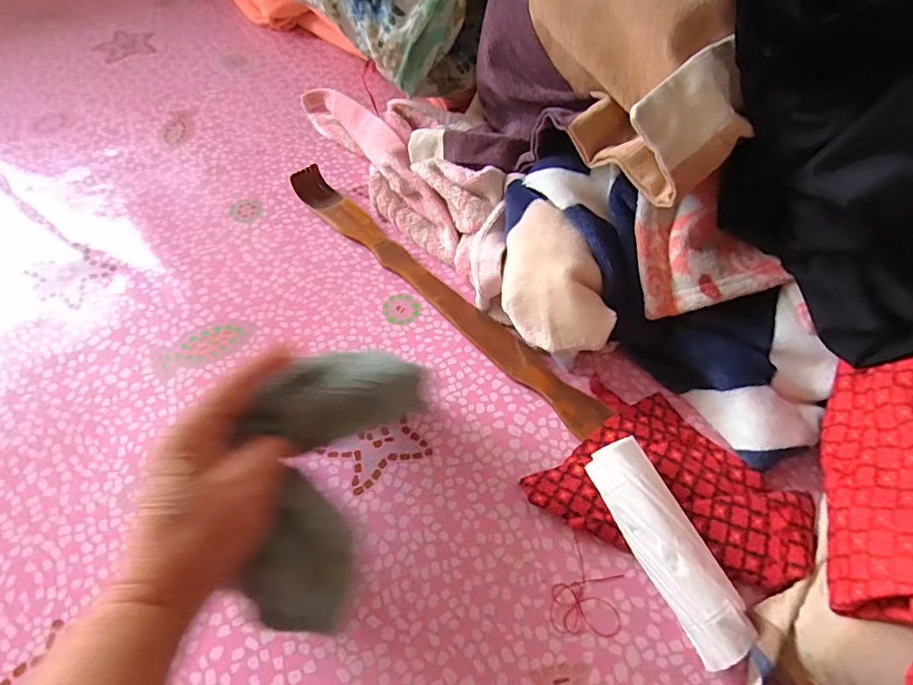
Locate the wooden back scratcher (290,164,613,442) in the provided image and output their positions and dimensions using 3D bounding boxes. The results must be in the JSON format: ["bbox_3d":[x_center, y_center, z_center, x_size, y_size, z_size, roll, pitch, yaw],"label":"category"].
[{"bbox_3d":[-0.022,-0.050,0.455,0.034,0.022,0.366,-38,65,-24],"label":"wooden back scratcher"}]

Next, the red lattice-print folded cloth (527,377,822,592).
[{"bbox_3d":[0.148,0.093,0.355,0.168,0.033,0.117,23,59,13],"label":"red lattice-print folded cloth"}]

